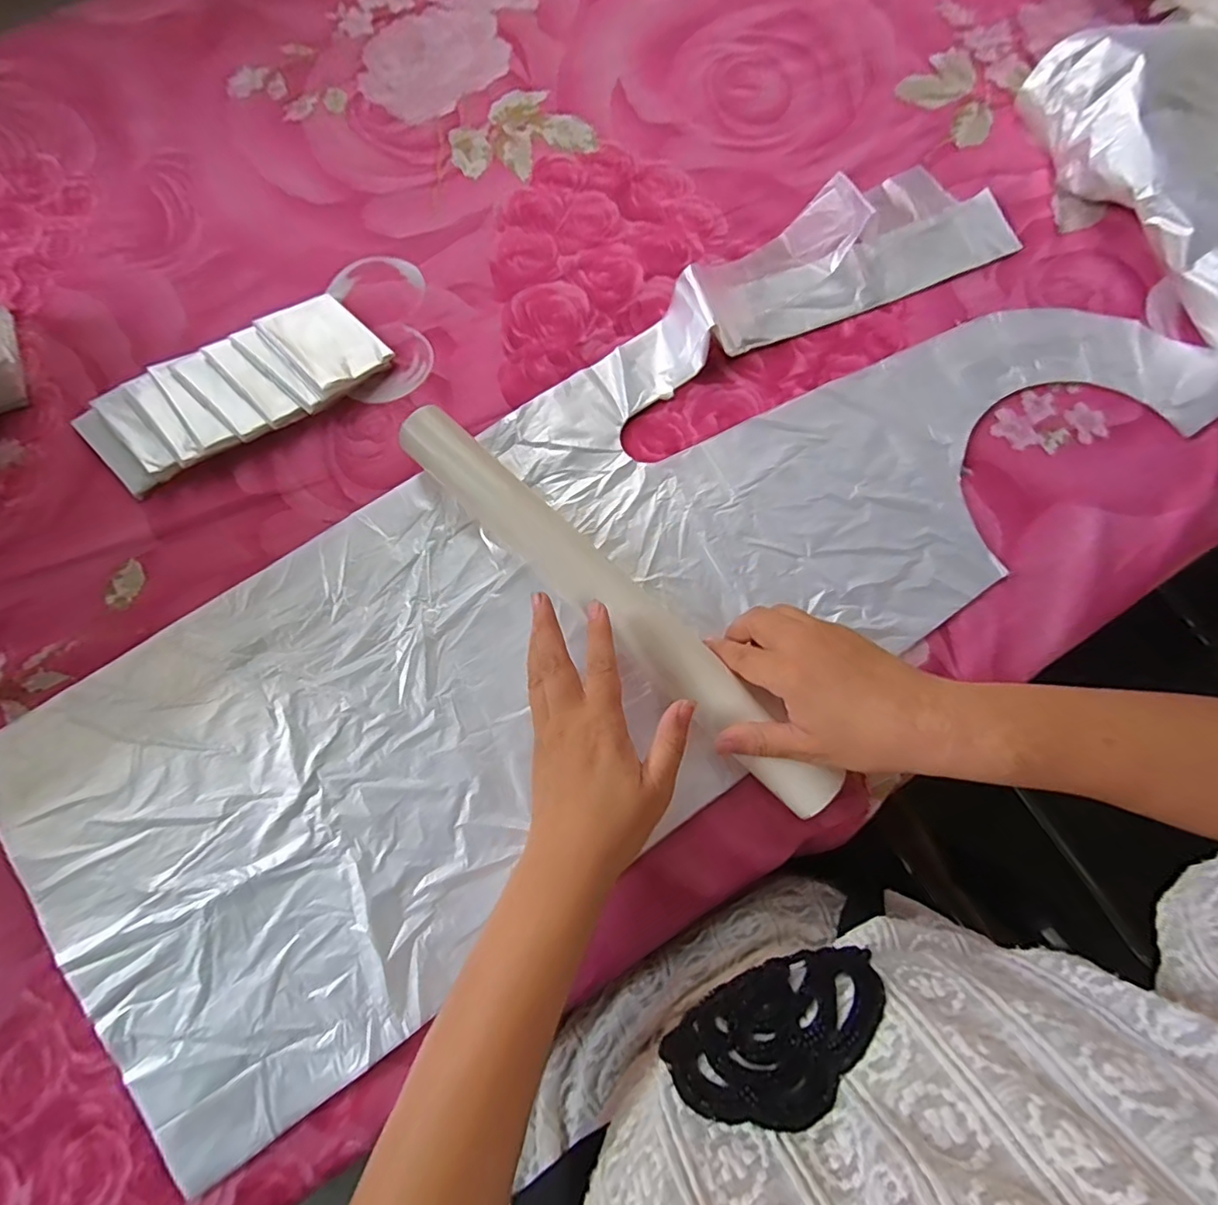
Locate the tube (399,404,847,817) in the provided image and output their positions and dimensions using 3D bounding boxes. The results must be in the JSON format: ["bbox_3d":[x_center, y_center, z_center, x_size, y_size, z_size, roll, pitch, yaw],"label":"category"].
[{"bbox_3d":[-0.002,-0.004,0.366,0.356,0.034,0.041,43,81,10],"label":"tube"}]

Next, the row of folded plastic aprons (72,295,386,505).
[{"bbox_3d":[-0.275,-0.157,0.415,0.212,0.021,0.080,-31,79,-6],"label":"row of folded plastic aprons"}]

